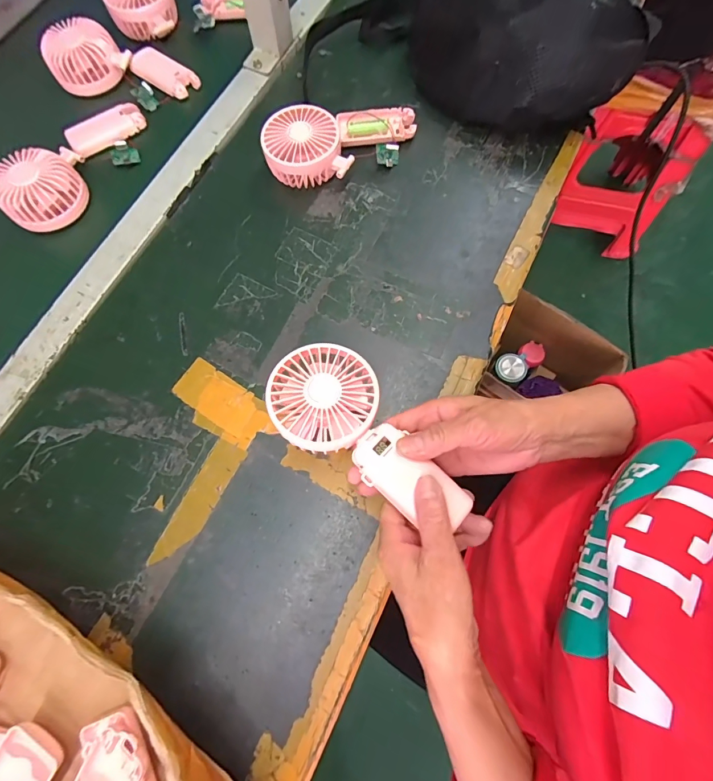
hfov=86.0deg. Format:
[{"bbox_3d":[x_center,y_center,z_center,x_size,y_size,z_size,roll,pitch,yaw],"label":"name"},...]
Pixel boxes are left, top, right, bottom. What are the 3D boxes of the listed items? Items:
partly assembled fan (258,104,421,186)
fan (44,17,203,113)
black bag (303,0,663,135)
[{"bbox_3d":[-0.017,-0.296,0.449,0.183,0.043,0.090,-19,74,-4],"label":"partly assembled fan"},{"bbox_3d":[-0.293,-0.407,0.473,0.167,0.039,0.082,14,74,5],"label":"fan"},{"bbox_3d":[0.125,-0.415,0.447,0.381,0.099,0.157,19,75,7],"label":"black bag"}]

